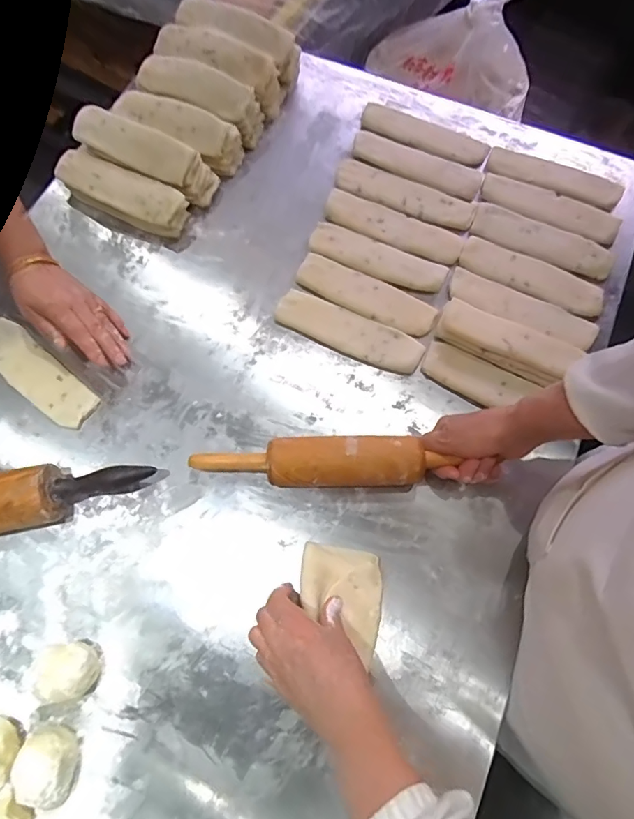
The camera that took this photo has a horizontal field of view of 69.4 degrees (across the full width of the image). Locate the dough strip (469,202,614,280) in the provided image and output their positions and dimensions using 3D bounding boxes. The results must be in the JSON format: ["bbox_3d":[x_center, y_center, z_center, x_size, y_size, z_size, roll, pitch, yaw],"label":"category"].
[{"bbox_3d":[0.312,-0.235,0.635,0.192,0.010,0.056,24,74,7],"label":"dough strip"}]

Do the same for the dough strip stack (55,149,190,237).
[{"bbox_3d":[-0.266,-0.297,0.635,0.177,0.051,0.057,26,74,8],"label":"dough strip stack"}]

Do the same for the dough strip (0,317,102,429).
[{"bbox_3d":[-0.352,-0.048,0.567,0.192,0.007,0.057,39,76,11],"label":"dough strip"}]

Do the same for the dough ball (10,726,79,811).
[{"bbox_3d":[-0.250,0.334,0.425,0.042,0.048,0.062,-16,73,-5],"label":"dough ball"}]

